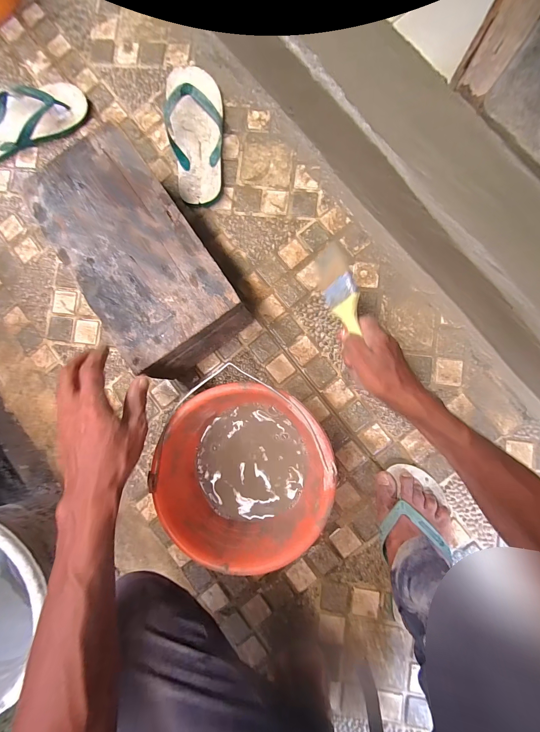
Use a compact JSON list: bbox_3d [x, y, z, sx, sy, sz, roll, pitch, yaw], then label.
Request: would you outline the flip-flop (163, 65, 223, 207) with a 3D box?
[{"bbox_3d":[-0.138,-0.432,0.577,0.100,0.044,0.261,-5,87,2],"label":"flip-flop"}]

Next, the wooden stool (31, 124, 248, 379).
[{"bbox_3d":[-0.199,-0.164,0.520,0.184,0.139,0.336,-34,85,0],"label":"wooden stool"}]

